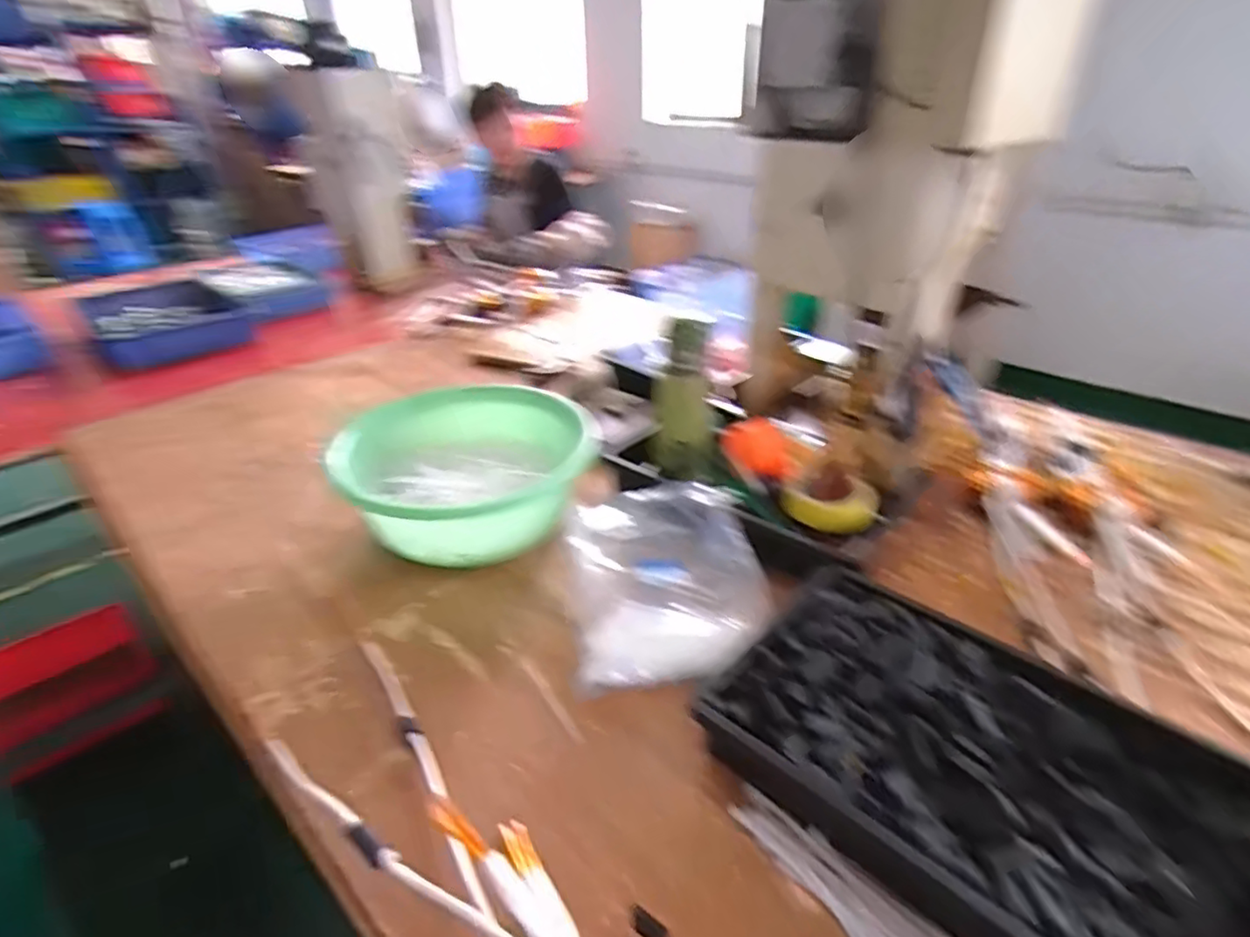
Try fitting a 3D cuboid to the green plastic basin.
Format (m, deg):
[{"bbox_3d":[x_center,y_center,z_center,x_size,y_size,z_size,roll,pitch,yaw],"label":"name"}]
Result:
[{"bbox_3d":[-0.184,0.001,0.822,0.302,0.137,0.299,-2,30,1],"label":"green plastic basin"}]

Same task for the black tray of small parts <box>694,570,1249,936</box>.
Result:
[{"bbox_3d":[0.264,0.233,0.506,0.349,0.075,0.254,24,39,37],"label":"black tray of small parts"}]

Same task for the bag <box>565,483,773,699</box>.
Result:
[{"bbox_3d":[0.044,0.114,0.690,0.203,0.069,0.230,-6,30,-6],"label":"bag"}]

